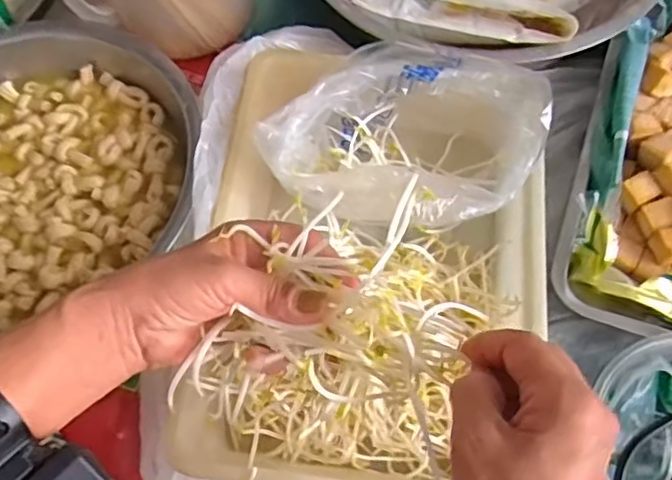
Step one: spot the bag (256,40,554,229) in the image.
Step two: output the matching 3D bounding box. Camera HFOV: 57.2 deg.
[{"bbox_3d":[0.058,-0.079,0.537,0.218,0.106,0.132,5,67,5],"label":"bag"}]

